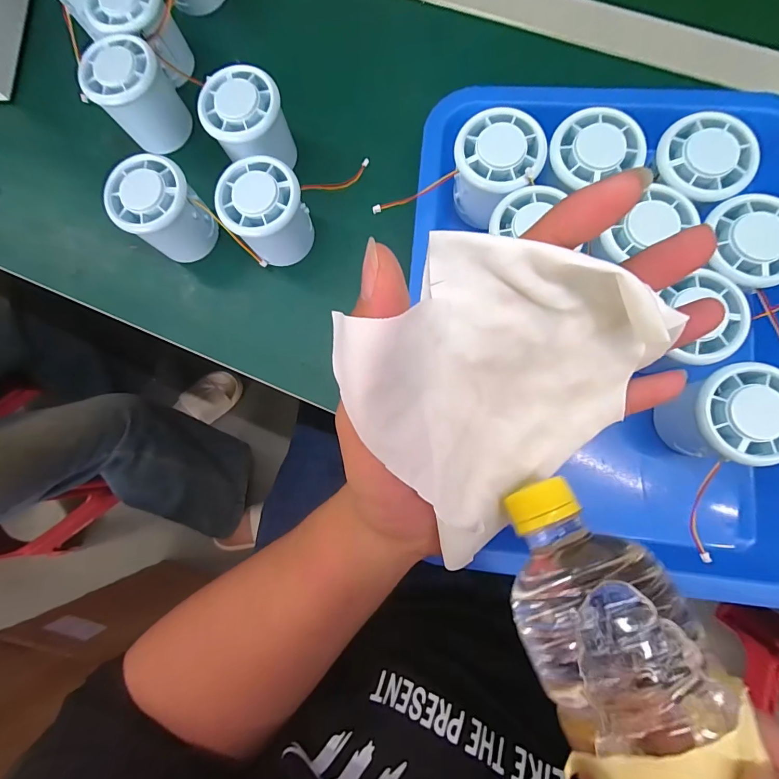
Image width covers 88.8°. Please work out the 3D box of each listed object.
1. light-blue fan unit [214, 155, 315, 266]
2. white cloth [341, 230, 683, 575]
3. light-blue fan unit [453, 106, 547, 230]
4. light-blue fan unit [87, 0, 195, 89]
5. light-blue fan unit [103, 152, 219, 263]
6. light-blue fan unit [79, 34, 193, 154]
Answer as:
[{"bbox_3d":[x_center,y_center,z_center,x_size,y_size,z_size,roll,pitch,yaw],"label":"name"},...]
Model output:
[{"bbox_3d":[-0.088,-0.127,0.293,0.053,0.059,0.054,-1,82,4],"label":"light-blue fan unit"},{"bbox_3d":[0.052,0.003,0.162,0.118,0.040,0.130,-35,120,-8],"label":"white cloth"},{"bbox_3d":[0.072,-0.147,0.276,0.057,0.050,0.060,-1,82,4],"label":"light-blue fan unit"},{"bbox_3d":[-0.196,-0.288,0.318,0.059,0.051,0.056,11,83,6],"label":"light-blue fan unit"},{"bbox_3d":[-0.168,-0.133,0.302,0.054,0.060,0.054,-1,82,4],"label":"light-blue fan unit"},{"bbox_3d":[-0.195,-0.230,0.315,0.052,0.060,0.055,-1,82,4],"label":"light-blue fan unit"}]

